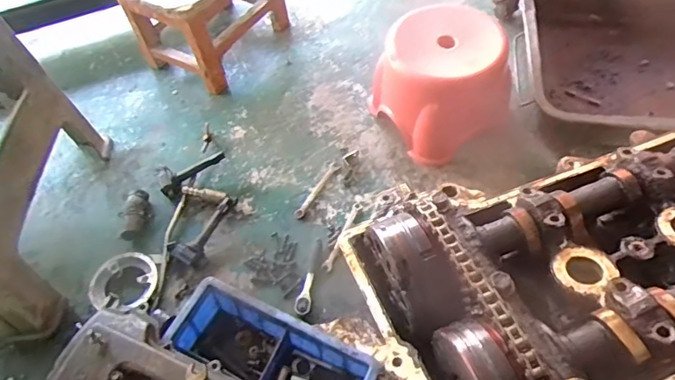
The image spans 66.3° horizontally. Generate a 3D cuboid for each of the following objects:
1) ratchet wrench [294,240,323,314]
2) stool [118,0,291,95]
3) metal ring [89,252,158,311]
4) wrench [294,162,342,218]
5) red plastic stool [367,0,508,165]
[{"bbox_3d":[-0.053,0.158,0.950,0.029,0.026,0.152,4,57,8],"label":"ratchet wrench"},{"bbox_3d":[-0.302,-0.432,1.234,0.240,0.217,0.337,23,62,19],"label":"stool"},{"bbox_3d":[-0.387,0.167,0.939,0.117,0.027,0.107,-2,57,3],"label":"metal ring"},{"bbox_3d":[-0.040,-0.002,1.043,0.023,0.011,0.146,26,63,20],"label":"wrench"},{"bbox_3d":[0.211,-0.213,1.023,0.230,0.198,0.219,-26,58,-12],"label":"red plastic stool"}]

